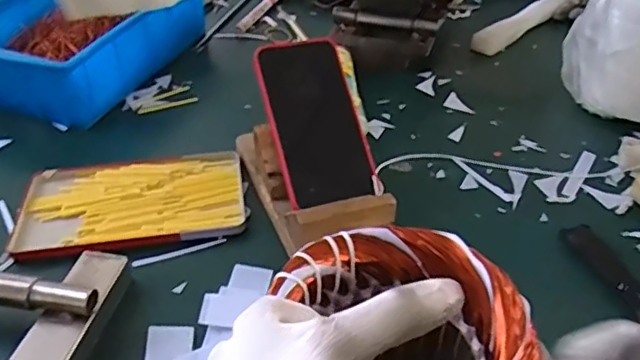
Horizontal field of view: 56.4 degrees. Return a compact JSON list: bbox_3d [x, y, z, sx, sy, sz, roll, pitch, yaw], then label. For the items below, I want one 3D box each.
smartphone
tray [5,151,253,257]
[{"bbox_3d":[-0.006,-0.055,0.532,0.077,0.009,0.157,-15,72,-2],"label":"smartphone"},{"bbox_3d":[-0.173,0.021,0.558,0.200,0.014,0.121,-6,39,-6],"label":"tray"}]

